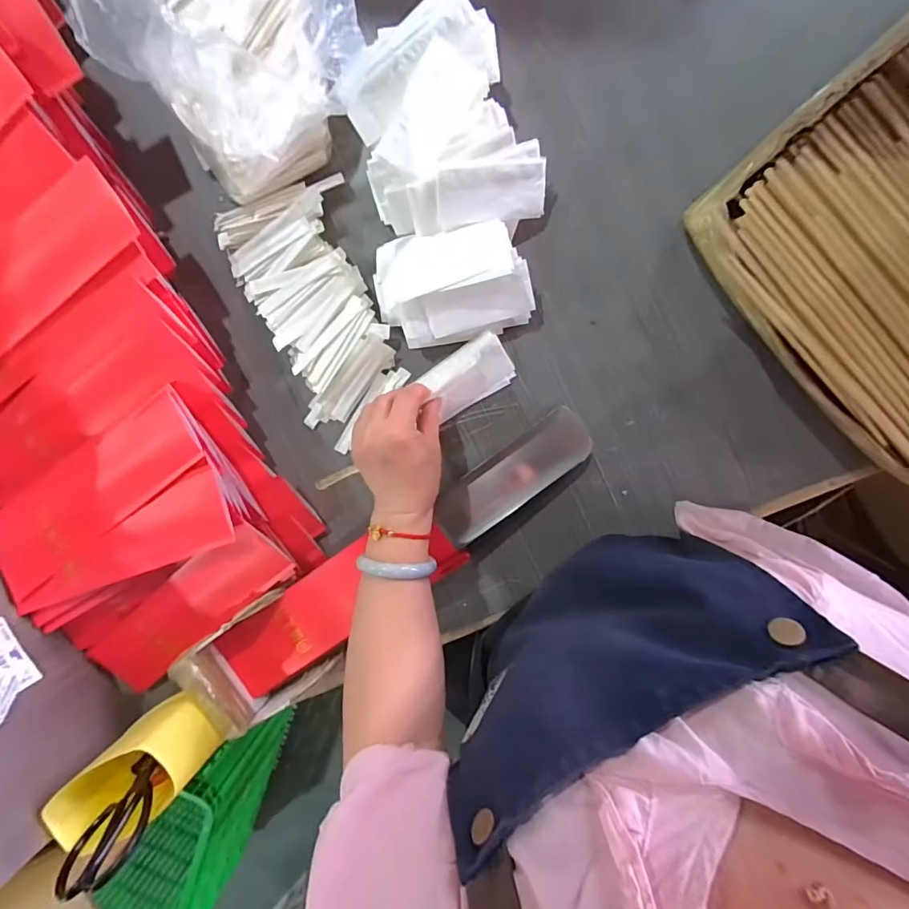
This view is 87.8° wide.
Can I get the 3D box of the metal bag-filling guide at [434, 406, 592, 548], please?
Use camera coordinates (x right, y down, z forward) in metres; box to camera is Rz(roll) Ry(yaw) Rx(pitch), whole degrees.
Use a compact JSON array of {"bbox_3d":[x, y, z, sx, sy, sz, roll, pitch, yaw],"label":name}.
[{"bbox_3d":[0.057,0.022,0.466,0.166,0.019,0.056,-36,93,11],"label":"metal bag-filling guide"}]

